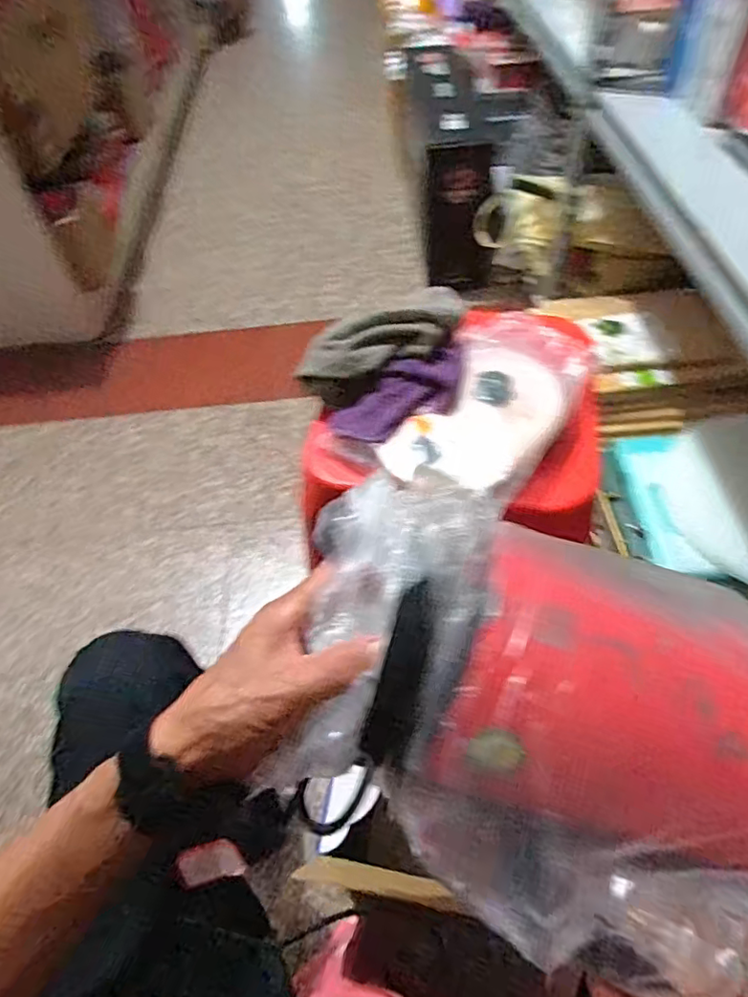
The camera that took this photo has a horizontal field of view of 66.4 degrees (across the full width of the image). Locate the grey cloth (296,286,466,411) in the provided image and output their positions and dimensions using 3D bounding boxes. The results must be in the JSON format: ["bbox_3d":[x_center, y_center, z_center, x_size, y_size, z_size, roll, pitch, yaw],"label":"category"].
[{"bbox_3d":[0.010,-0.161,0.600,0.178,0.047,0.076,-25,56,-13],"label":"grey cloth"}]

